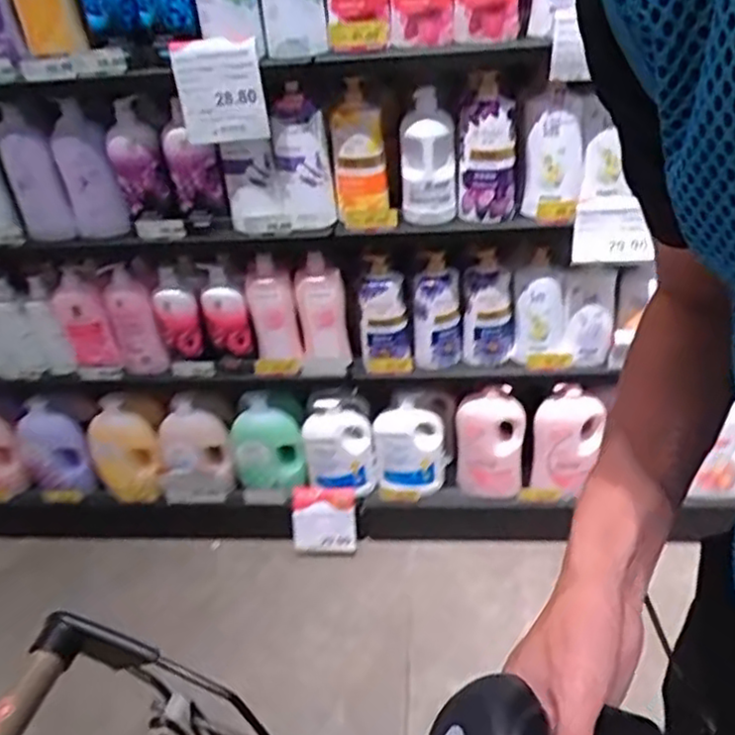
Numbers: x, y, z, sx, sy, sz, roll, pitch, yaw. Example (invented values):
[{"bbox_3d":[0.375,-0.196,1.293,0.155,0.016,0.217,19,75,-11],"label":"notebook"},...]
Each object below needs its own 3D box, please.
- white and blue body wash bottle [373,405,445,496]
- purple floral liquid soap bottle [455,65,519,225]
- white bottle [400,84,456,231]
[{"bbox_3d":[0.099,0.199,1.629,0.153,0.224,0.070,-1,35,8],"label":"white and blue body wash bottle"},{"bbox_3d":[0.208,-0.388,1.240,0.101,0.252,0.087,1,35,10],"label":"purple floral liquid soap bottle"},{"bbox_3d":[0.108,-0.374,1.248,0.097,0.235,0.040,0,35,9],"label":"white bottle"}]

